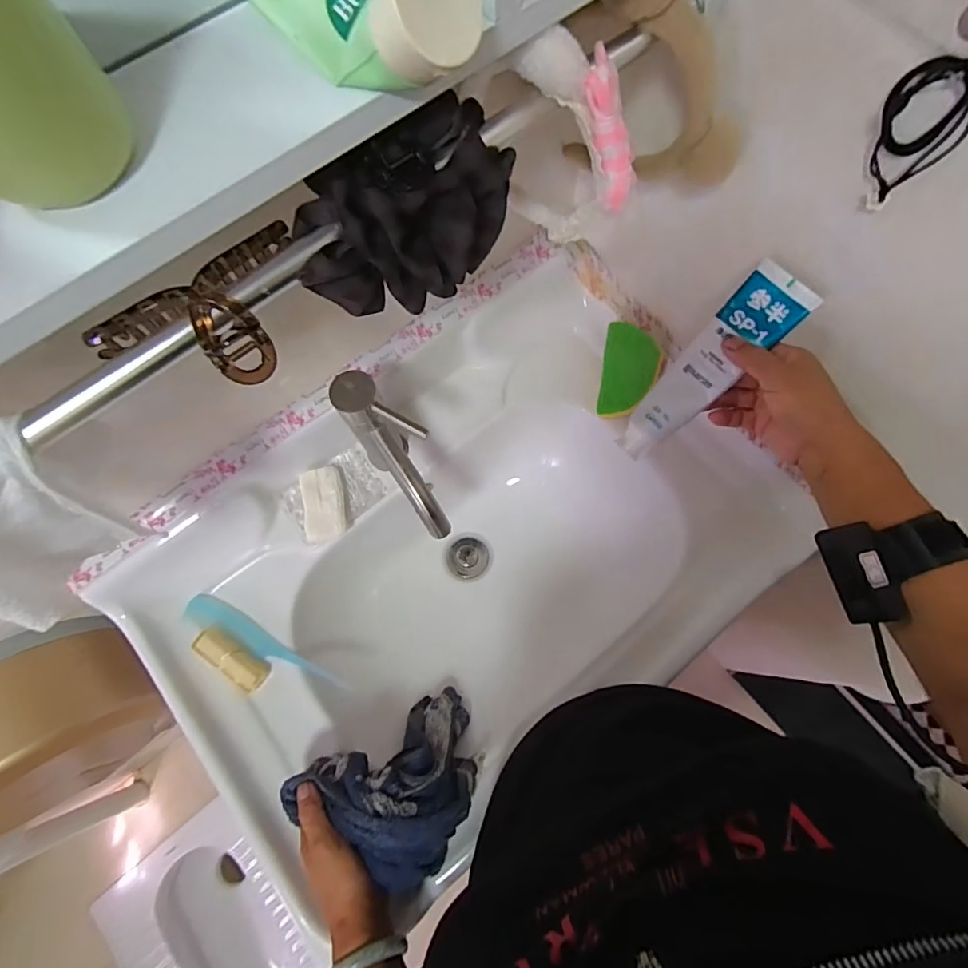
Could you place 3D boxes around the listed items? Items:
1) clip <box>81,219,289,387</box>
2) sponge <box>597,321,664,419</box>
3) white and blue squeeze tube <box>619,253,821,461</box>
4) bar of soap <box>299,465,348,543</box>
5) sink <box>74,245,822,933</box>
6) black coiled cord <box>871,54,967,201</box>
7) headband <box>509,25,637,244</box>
[{"bbox_3d":[-0.151,-0.092,0.290,0.123,0.043,0.059,-36,75,-8],"label":"clip"},{"bbox_3d":[0.179,-0.139,0.627,0.070,0.025,0.113,13,100,16],"label":"sponge"},{"bbox_3d":[0.198,-0.102,0.454,0.055,0.023,0.193,46,110,14],"label":"white and blue squeeze tube"},{"bbox_3d":[-0.190,0.026,0.605,0.047,0.023,0.087,-11,73,-1],"label":"bar of soap"},{"bbox_3d":[-0.008,0.090,0.629,0.663,0.200,0.446,-38,76,-9],"label":"sink"},{"bbox_3d":[0.261,-0.216,0.308,0.014,0.072,0.049,-39,76,-9],"label":"black coiled cord"},{"bbox_3d":[0.061,-0.221,0.361,0.089,0.165,0.029,40,87,1],"label":"headband"}]

